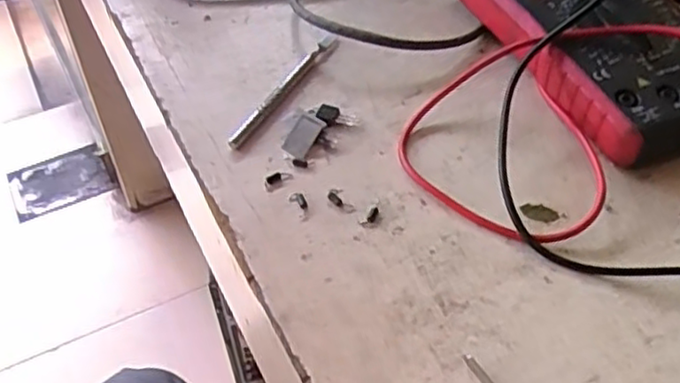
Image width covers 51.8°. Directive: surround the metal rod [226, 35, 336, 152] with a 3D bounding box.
[{"bbox_3d":[-0.029,-0.050,0.340,0.009,0.005,0.084,25,54,20],"label":"metal rod"}]

